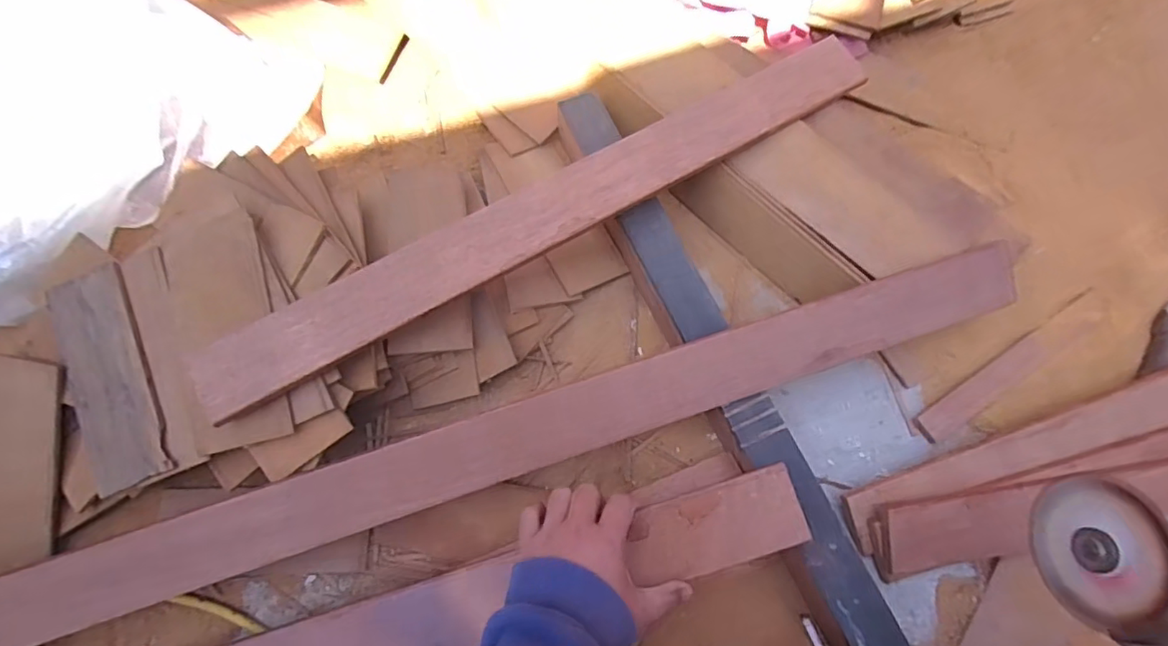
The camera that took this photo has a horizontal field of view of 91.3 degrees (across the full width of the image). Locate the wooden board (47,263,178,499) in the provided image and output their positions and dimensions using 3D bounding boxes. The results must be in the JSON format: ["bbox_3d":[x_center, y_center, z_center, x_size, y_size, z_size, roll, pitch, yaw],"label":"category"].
[{"bbox_3d":[-0.423,0.051,0.507,0.086,0.011,0.191,-24,81,5],"label":"wooden board"}]

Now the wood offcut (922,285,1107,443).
[{"bbox_3d":[0.459,0.042,0.608,0.241,0.008,0.032,-36,72,-4],"label":"wood offcut"}]

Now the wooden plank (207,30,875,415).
[{"bbox_3d":[-0.018,-0.108,0.531,0.664,0.029,0.062,-29,75,-13],"label":"wooden plank"}]

